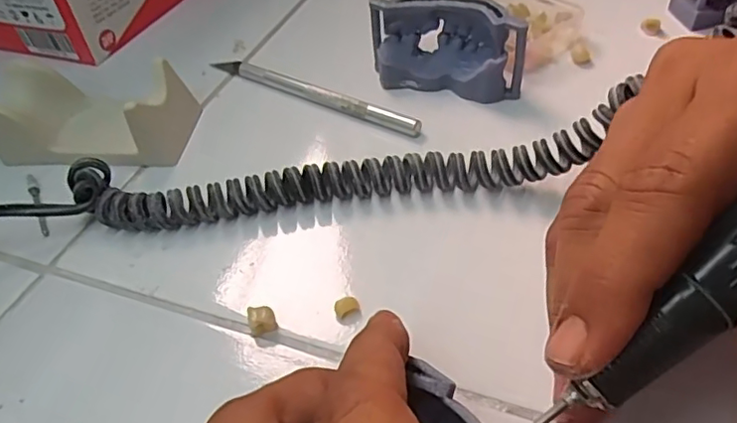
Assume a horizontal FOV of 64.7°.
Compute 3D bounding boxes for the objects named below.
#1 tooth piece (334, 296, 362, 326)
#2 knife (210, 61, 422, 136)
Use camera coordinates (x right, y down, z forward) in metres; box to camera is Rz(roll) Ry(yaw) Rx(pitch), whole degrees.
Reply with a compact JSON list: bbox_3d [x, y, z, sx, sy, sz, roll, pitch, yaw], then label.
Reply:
[{"bbox_3d":[-0.007,0.036,0.210,0.009,0.006,0.009,-10,44,-4],"label":"tooth piece"},{"bbox_3d":[-0.032,-0.064,0.305,0.133,0.010,0.008,22,50,26],"label":"knife"}]

